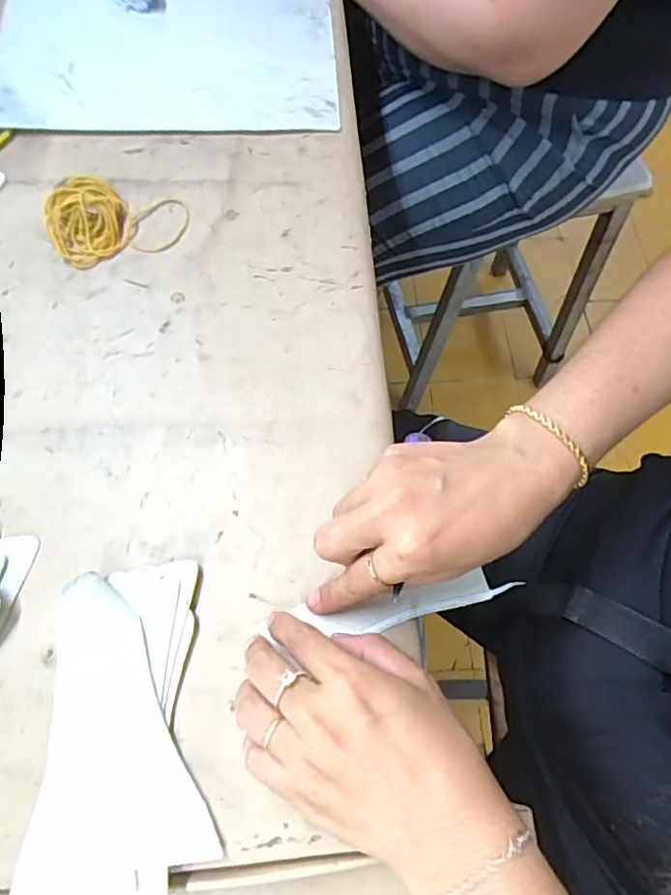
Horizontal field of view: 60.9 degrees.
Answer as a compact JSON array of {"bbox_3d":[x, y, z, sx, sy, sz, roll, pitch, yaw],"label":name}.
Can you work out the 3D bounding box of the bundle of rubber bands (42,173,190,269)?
[{"bbox_3d":[-0.167,-0.179,0.430,0.100,0.024,0.074,-16,69,-10],"label":"bundle of rubber bands"}]

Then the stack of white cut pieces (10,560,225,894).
[{"bbox_3d":[-0.107,0.146,0.300,0.083,0.023,0.164,0,67,-3],"label":"stack of white cut pieces"}]

